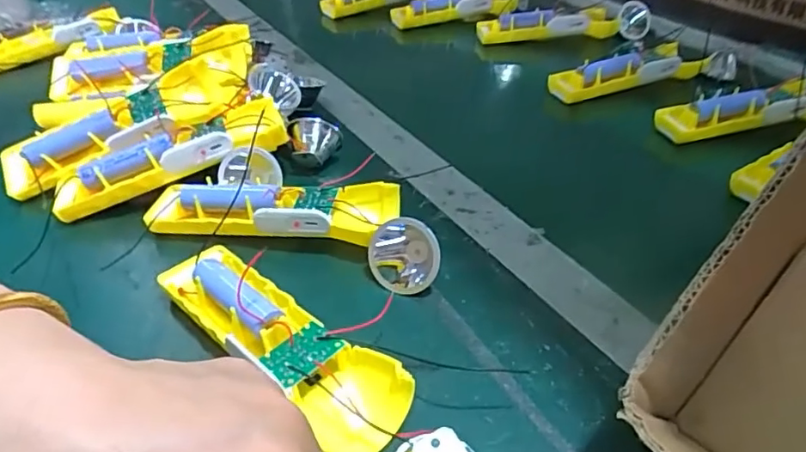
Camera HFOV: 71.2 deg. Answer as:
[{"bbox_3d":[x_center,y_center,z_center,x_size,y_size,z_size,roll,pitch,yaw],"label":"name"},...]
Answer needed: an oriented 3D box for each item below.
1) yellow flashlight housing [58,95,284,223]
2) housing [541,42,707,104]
[{"bbox_3d":[-0.166,-0.052,0.402,0.161,0.028,0.046,-16,44,-18],"label":"yellow flashlight housing"},{"bbox_3d":[0.238,-0.163,0.585,0.179,0.037,0.038,-12,43,-14],"label":"housing"}]

